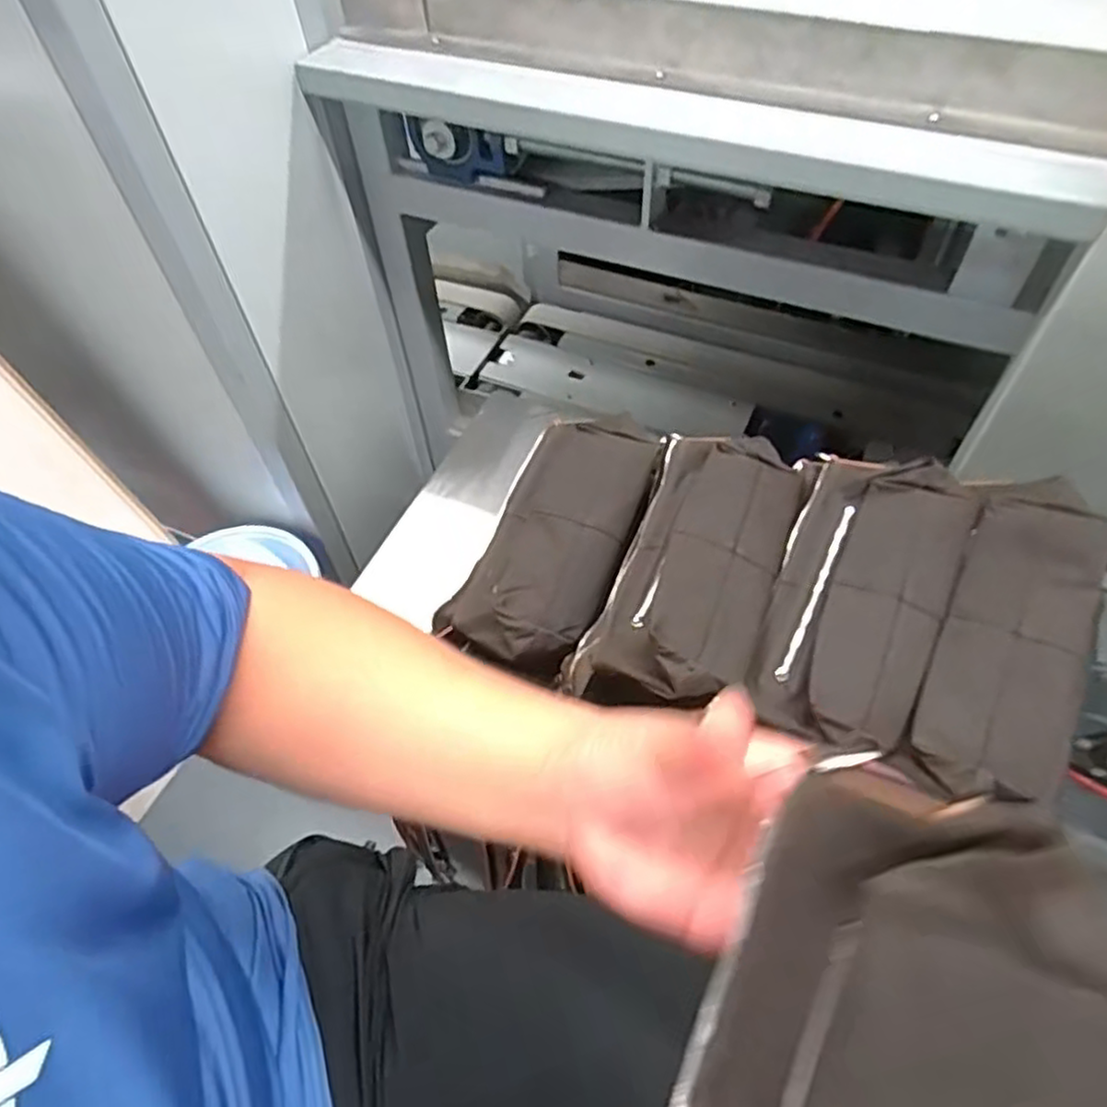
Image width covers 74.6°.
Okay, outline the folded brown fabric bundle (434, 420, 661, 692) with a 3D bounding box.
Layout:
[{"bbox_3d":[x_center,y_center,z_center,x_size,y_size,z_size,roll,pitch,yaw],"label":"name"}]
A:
[{"bbox_3d":[-0.001,-0.014,0.636,0.120,0.049,0.241,19,58,16],"label":"folded brown fabric bundle"}]

